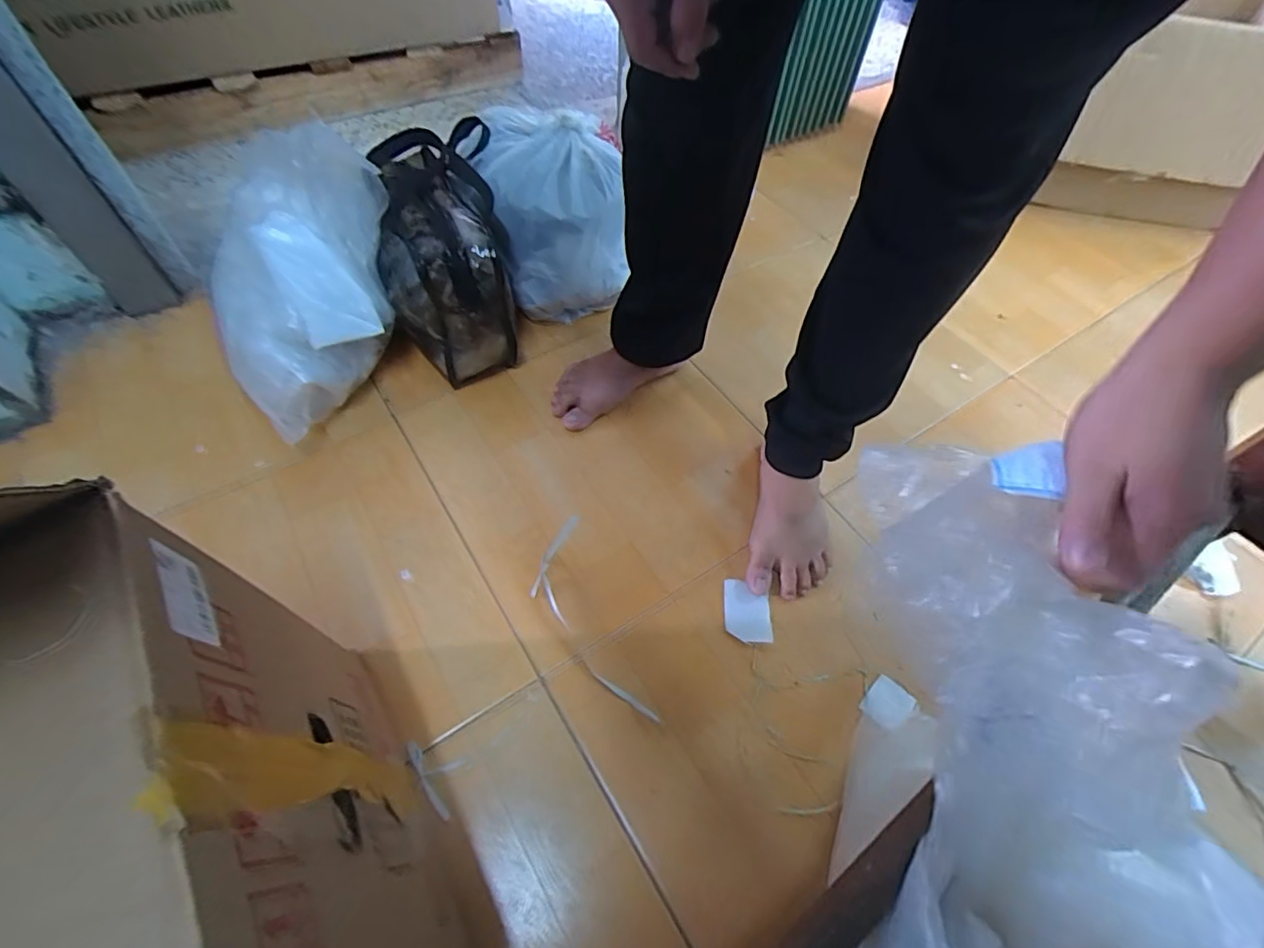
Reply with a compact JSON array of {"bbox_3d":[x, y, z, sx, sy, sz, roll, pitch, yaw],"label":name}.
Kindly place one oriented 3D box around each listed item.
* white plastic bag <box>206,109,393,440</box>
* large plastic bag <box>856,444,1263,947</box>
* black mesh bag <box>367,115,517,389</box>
[{"bbox_3d":[-0.413,-0.258,0.692,0.239,0.217,0.316,-26,61,-19],"label":"white plastic bag"},{"bbox_3d":[0.213,0.182,0.278,0.194,0.137,0.435,0,68,-3],"label":"large plastic bag"},{"bbox_3d":[-0.257,-0.298,0.771,0.155,0.211,0.300,-9,57,-8],"label":"black mesh bag"}]

